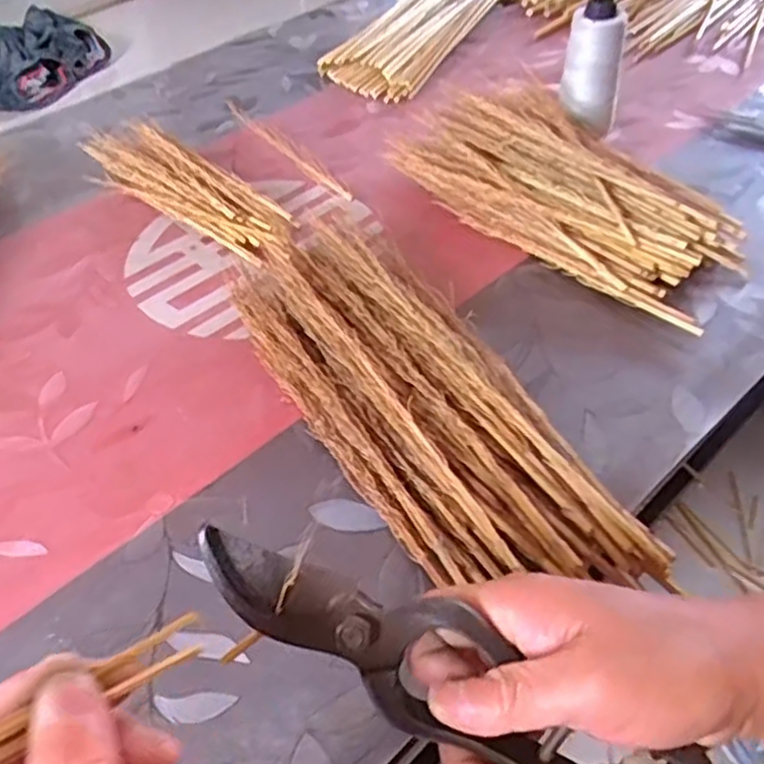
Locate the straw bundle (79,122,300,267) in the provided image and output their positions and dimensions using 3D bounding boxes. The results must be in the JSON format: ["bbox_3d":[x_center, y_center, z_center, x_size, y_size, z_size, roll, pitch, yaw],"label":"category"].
[{"bbox_3d":[-0.164,-0.163,0.600,0.233,0.030,0.070,34,57,30],"label":"straw bundle"}]

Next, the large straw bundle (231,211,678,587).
[{"bbox_3d":[0.015,0.001,0.427,0.116,0.033,0.318,-25,50,-19],"label":"large straw bundle"}]

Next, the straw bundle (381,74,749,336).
[{"bbox_3d":[0.141,-0.155,0.553,0.121,0.058,0.283,-36,55,-27],"label":"straw bundle"}]

